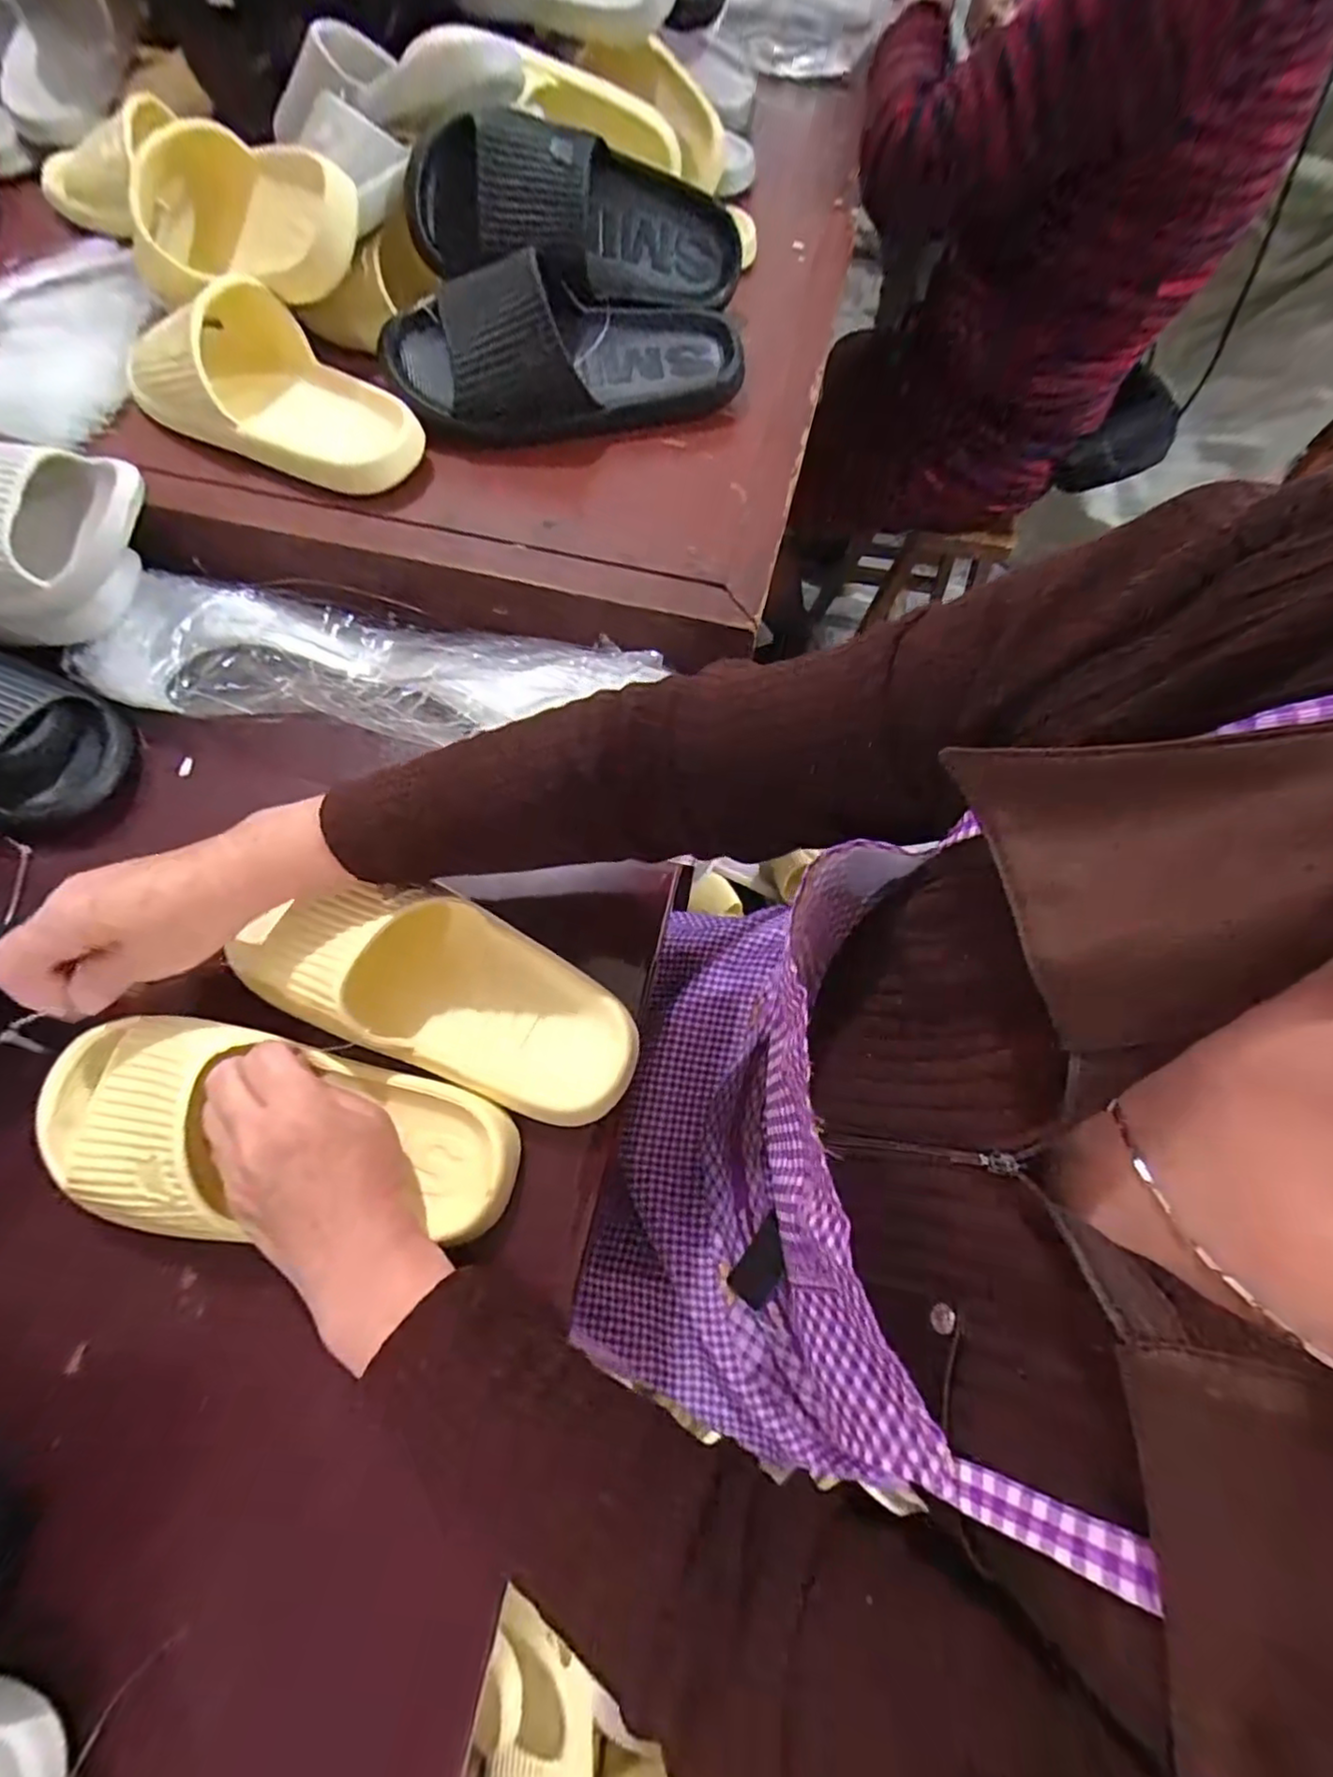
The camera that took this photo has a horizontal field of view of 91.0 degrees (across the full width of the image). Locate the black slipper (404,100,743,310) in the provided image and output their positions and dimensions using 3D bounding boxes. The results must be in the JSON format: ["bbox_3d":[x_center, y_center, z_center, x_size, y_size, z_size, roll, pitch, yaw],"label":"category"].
[{"bbox_3d":[-0.065,-0.545,0.525,0.262,0.091,0.102,-9,65,-21],"label":"black slipper"}]

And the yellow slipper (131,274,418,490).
[{"bbox_3d":[-0.294,-0.365,0.472,0.221,0.067,0.098,33,68,12],"label":"yellow slipper"}]

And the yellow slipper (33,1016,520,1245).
[{"bbox_3d":[-0.206,0.124,0.342,0.252,0.063,0.089,12,65,-5],"label":"yellow slipper"}]

